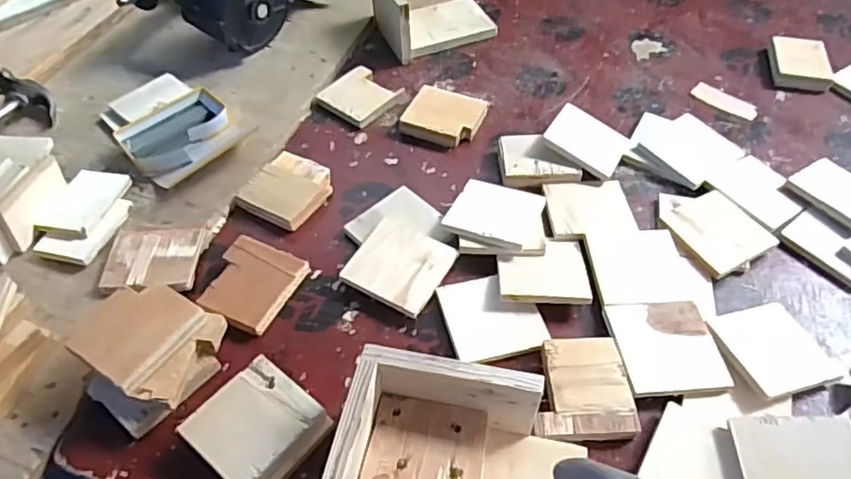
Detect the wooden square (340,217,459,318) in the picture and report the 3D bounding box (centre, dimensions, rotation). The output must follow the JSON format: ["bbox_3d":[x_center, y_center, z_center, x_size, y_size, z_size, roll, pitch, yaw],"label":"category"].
[{"bbox_3d":[-0.027,0.026,0.636,0.090,0.006,0.087,26,59,13],"label":"wooden square"}]

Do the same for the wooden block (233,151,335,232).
[{"bbox_3d":[-0.158,-0.057,0.719,0.087,0.018,0.092,23,56,18],"label":"wooden block"}]

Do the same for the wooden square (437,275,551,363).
[{"bbox_3d":[0.066,0.075,0.611,0.089,0.009,0.090,-13,53,-8],"label":"wooden square"}]

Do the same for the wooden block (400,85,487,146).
[{"bbox_3d":[0.024,-0.160,0.798,0.093,0.020,0.085,18,55,15],"label":"wooden block"}]

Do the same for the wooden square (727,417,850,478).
[{"bbox_3d":[0.304,0.187,0.497,0.093,0.013,0.091,-4,53,11],"label":"wooden square"}]

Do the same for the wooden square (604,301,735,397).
[{"bbox_3d":[0.225,0.101,0.580,0.093,0.012,0.090,-5,52,-3],"label":"wooden square"}]

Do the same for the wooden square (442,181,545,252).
[{"bbox_3d":[0.076,-0.030,0.678,0.088,0.009,0.096,22,44,14],"label":"wooden square"}]

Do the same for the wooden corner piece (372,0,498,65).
[{"bbox_3d":[0.009,-0.350,0.910,0.156,0.088,0.123,-21,55,-14],"label":"wooden corner piece"}]

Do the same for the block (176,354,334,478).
[{"bbox_3d":[-0.140,0.159,0.525,0.092,0.029,0.092,33,60,24],"label":"block"}]

